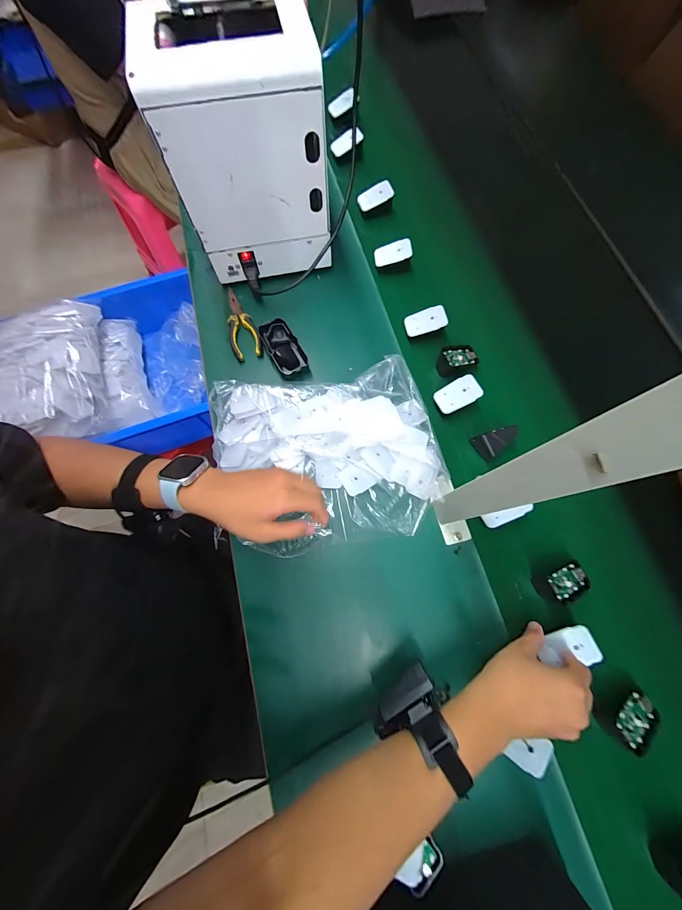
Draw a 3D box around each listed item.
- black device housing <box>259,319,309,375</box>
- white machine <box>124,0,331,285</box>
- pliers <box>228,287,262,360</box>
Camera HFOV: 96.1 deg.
[{"bbox_3d":[-0.098,-0.184,0.526,0.053,0.022,0.106,-27,76,-7],"label":"black device housing"},{"bbox_3d":[-0.145,-0.442,0.476,0.213,0.267,0.173,-18,75,-5],"label":"white machine"},{"bbox_3d":[-0.184,-0.234,0.548,0.051,0.010,0.143,-23,75,-6],"label":"pliers"}]

